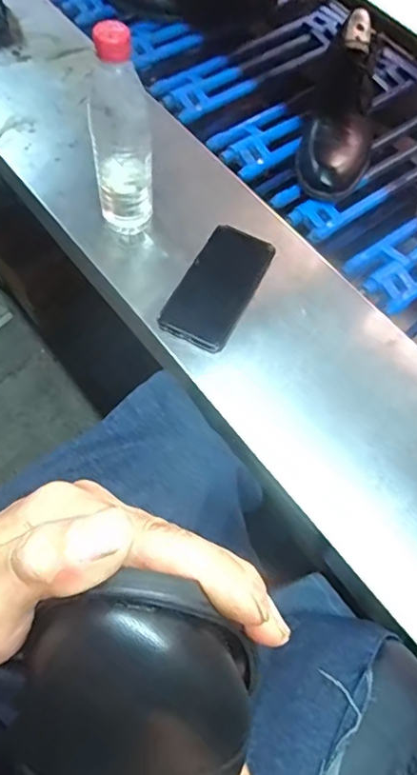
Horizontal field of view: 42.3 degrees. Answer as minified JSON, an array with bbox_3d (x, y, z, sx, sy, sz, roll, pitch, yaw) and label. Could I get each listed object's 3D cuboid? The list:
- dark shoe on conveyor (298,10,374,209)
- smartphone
[{"bbox_3d":[0.197,-0.405,0.774,0.095,0.118,0.278,13,64,4],"label":"dark shoe on conveyor"},{"bbox_3d":[0.012,-0.118,0.626,0.080,0.012,0.167,24,65,9],"label":"smartphone"}]

